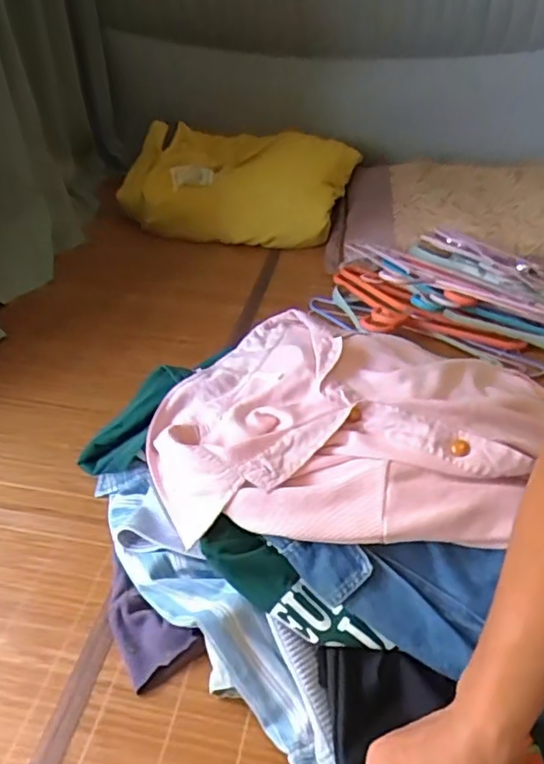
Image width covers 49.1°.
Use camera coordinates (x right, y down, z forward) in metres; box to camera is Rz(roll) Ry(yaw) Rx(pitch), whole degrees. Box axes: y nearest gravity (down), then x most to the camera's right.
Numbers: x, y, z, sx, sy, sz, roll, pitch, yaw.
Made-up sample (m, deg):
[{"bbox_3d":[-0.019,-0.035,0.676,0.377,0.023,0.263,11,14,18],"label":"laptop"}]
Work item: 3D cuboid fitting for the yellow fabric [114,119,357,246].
[{"bbox_3d":[-0.072,-0.467,1.391,0.501,0.183,0.332,6,40,8],"label":"yellow fabric"}]

